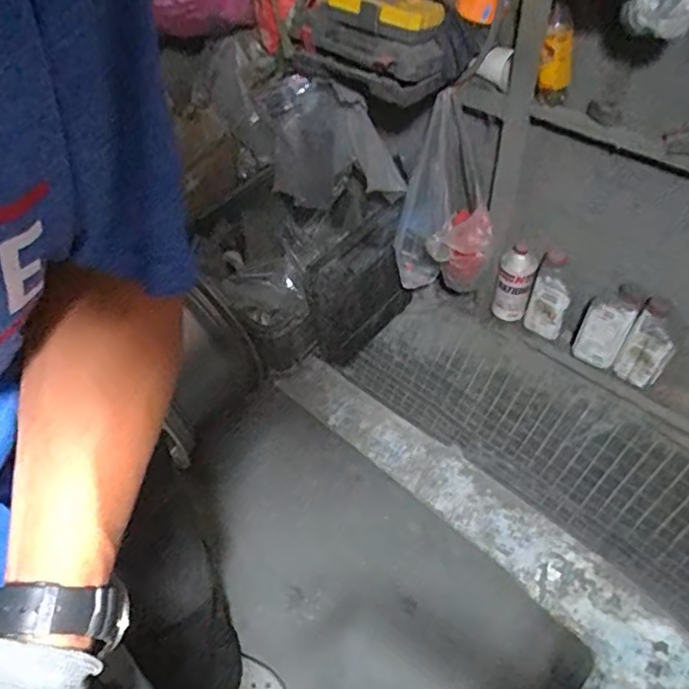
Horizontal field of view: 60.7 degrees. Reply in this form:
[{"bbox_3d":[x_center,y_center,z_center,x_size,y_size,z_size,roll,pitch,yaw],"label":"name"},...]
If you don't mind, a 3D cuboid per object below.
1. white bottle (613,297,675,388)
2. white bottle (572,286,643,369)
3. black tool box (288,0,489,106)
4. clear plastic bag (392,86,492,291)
[{"bbox_3d":[0.632,0.013,1.230,0.090,0.197,0.048,34,62,26],"label":"white bottle"},{"bbox_3d":[0.565,-0.030,1.286,0.094,0.198,0.059,26,59,22],"label":"white bottle"},{"bbox_3d":[0.061,-0.527,1.031,0.325,0.137,0.154,20,56,18],"label":"black tool box"},{"bbox_3d":[0.207,-0.272,1.228,0.191,0.356,0.200,0,53,5],"label":"clear plastic bag"}]

